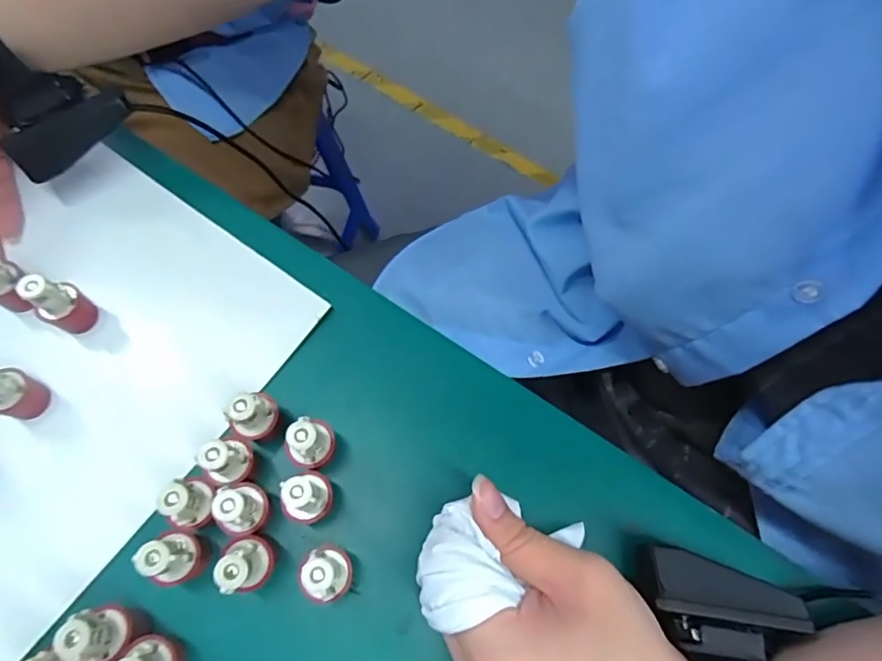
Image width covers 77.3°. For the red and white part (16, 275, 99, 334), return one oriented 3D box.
[{"bbox_3d":[-0.205,-0.015,0.296,0.021,0.043,0.016,-37,74,-16],"label":"red and white part"}]

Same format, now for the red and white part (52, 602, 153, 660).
[{"bbox_3d":[-0.145,0.131,0.239,0.022,0.041,0.018,33,70,11],"label":"red and white part"}]

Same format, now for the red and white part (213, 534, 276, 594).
[{"bbox_3d":[-0.086,0.106,0.252,0.020,0.043,0.024,-14,69,-8],"label":"red and white part"}]

